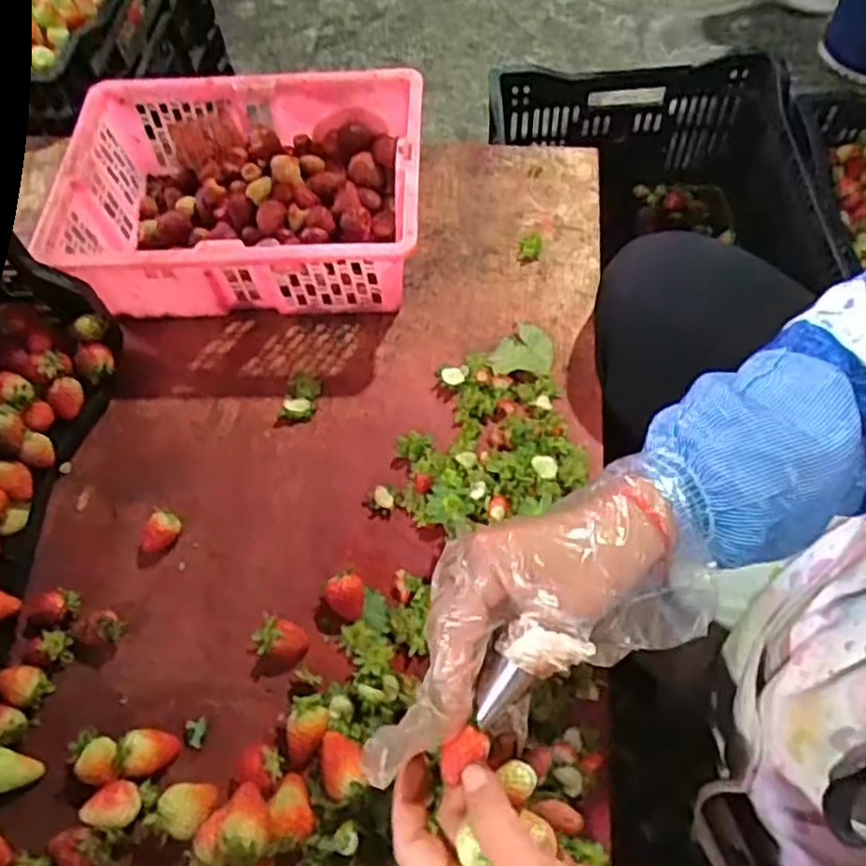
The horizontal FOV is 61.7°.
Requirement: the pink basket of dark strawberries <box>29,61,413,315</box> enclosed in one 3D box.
[{"bbox_3d":[-0.148,-0.189,0.595,0.279,0.095,0.200,-3,61,2],"label":"pink basket of dark strawberries"}]

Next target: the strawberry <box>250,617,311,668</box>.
[{"bbox_3d":[-0.096,0.131,0.455,0.034,0.018,0.024,19,64,14],"label":"strawberry"}]

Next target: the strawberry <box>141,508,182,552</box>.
[{"bbox_3d":[-0.186,0.068,0.496,0.019,0.020,0.029,38,70,22],"label":"strawberry"}]

